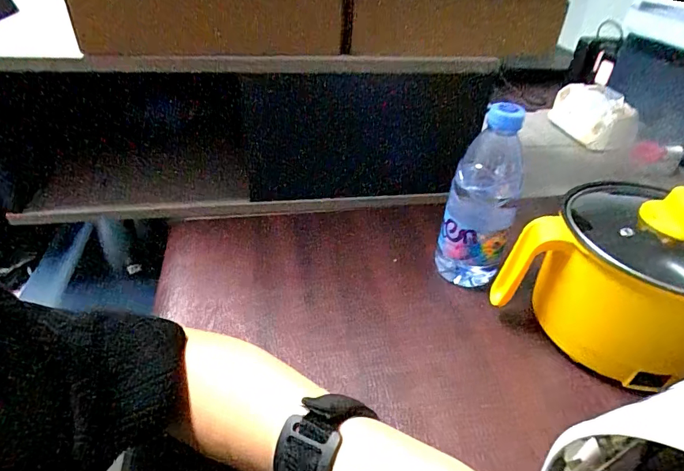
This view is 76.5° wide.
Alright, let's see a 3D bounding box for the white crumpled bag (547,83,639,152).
[{"bbox_3d":[0.463,-0.222,0.807,0.127,0.077,0.128,12,37,12],"label":"white crumpled bag"}]

